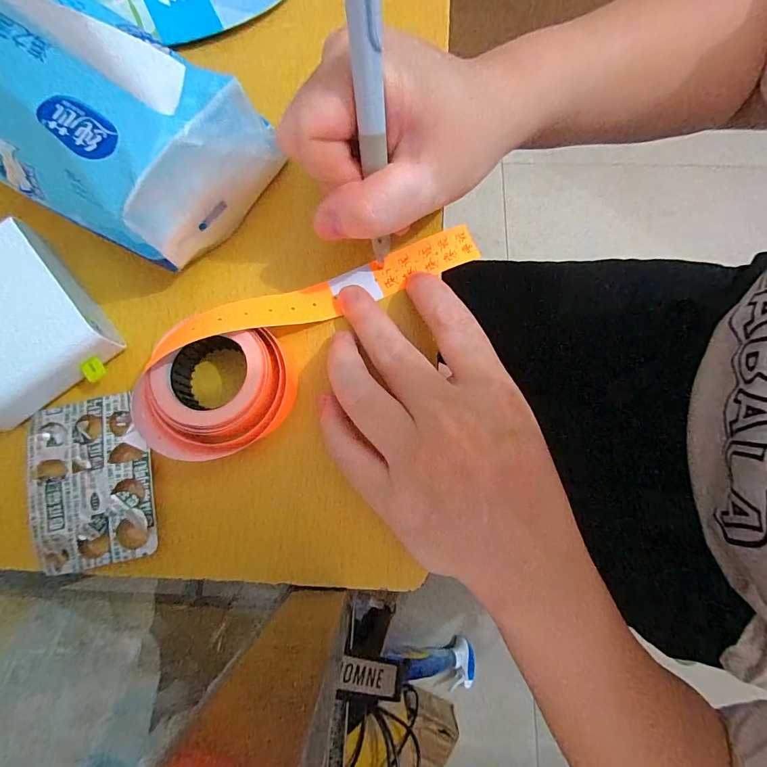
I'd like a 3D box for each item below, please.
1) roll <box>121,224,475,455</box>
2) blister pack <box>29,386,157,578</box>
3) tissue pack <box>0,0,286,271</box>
[{"bbox_3d":[-0.032,-0.032,0.204,0.185,0.027,0.061,-37,82,-18],"label":"roll"},{"bbox_3d":[-0.138,0.045,0.191,0.056,0.007,0.077,-12,80,-3],"label":"blister pack"},{"bbox_3d":[-0.141,-0.122,0.186,0.163,0.080,0.081,29,80,4],"label":"tissue pack"}]

